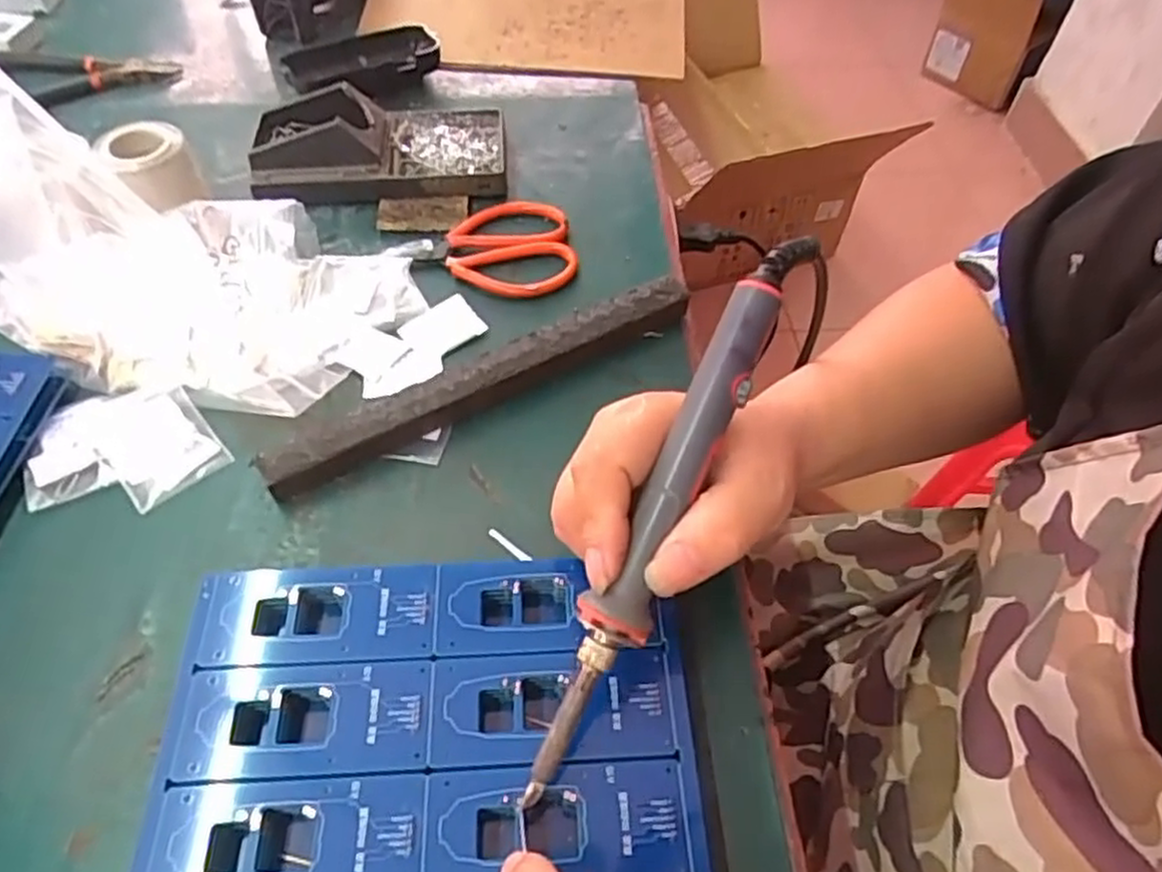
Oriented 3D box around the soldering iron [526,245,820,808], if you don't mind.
[{"bbox_3d":[0.031,0.024,0.274,0.021,0.019,0.222,24,86,14],"label":"soldering iron"}]

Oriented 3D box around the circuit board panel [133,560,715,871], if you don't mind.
[{"bbox_3d":[-0.053,0.123,0.278,0.192,0.013,0.159,-1,54,-3],"label":"circuit board panel"}]

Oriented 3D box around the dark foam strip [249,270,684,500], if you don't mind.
[{"bbox_3d":[-0.046,-0.028,0.392,0.236,0.020,0.022,-26,59,-20],"label":"dark foam strip"}]

